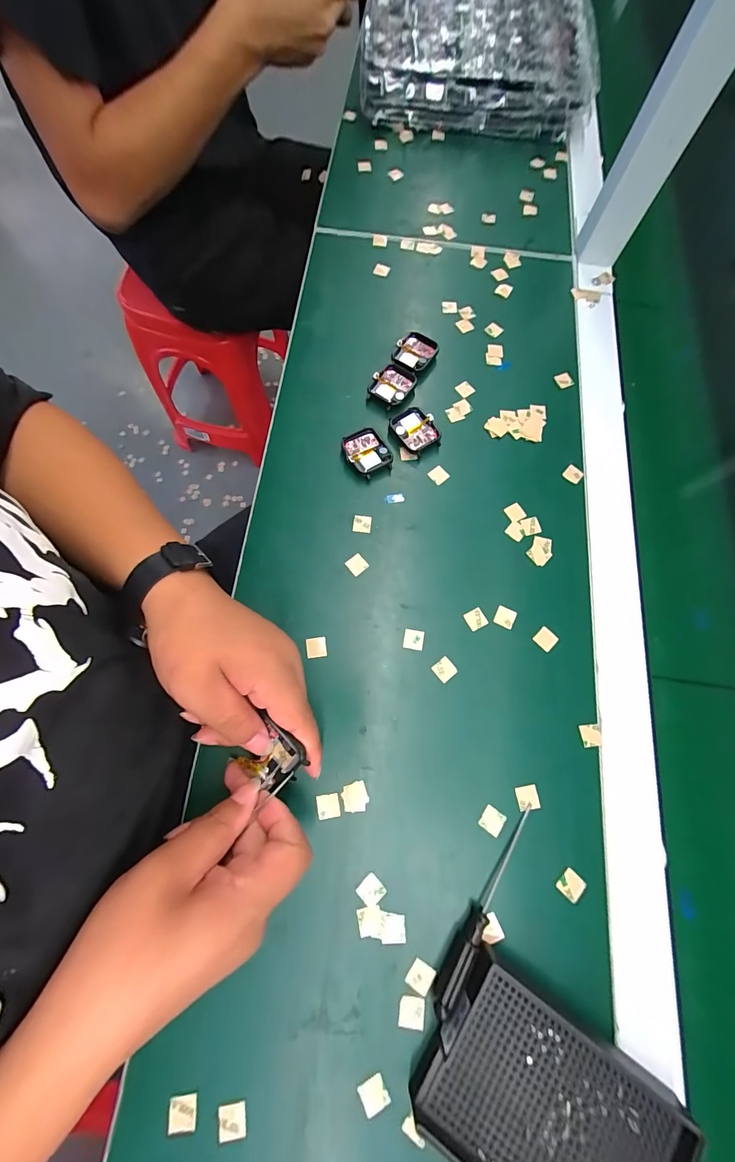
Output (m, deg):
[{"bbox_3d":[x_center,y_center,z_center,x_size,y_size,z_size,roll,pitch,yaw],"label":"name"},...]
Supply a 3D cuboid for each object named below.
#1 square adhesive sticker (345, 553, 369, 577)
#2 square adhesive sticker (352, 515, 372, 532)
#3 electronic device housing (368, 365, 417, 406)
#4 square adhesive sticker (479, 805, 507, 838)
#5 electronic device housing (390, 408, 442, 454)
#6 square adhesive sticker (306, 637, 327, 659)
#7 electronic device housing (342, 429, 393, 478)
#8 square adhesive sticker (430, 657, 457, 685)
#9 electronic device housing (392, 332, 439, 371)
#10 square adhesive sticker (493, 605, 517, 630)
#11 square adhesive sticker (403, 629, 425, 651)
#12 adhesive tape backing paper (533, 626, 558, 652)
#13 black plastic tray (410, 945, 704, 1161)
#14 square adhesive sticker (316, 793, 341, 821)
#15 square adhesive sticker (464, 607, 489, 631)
[{"bbox_3d":[-0.009,-0.014,0.323,0.016,0.004,0.015,-38,78,-11],"label":"square adhesive sticker"},{"bbox_3d":[-0.005,-0.050,0.335,0.016,0.004,0.015,6,83,-4],"label":"square adhesive sticker"},{"bbox_3d":[0.024,-0.191,0.371,0.037,0.013,0.041,29,75,7],"label":"electronic device housing"},{"bbox_3d":[0.089,0.171,0.269,0.016,0.004,0.016,35,76,9],"label":"square adhesive sticker"},{"bbox_3d":[0.044,-0.140,0.356,0.038,0.014,0.044,-31,76,-10],"label":"electronic device housing"},{"bbox_3d":[-0.041,0.053,0.303,0.015,0.004,0.016,-5,75,-7],"label":"square adhesive sticker"},{"bbox_3d":[-0.001,-0.116,0.350,0.038,0.014,0.042,-31,76,-10],"label":"electronic device housing"},{"bbox_3d":[0.061,0.070,0.298,0.016,0.004,0.016,-42,79,-12],"label":"square adhesive sticker"},{"bbox_3d":[0.047,-0.228,0.383,0.036,0.015,0.043,34,76,8],"label":"electronic device housing"},{"bbox_3d":[0.114,0.030,0.314,0.016,0.004,0.016,24,79,4],"label":"square adhesive sticker"},{"bbox_3d":[0.037,0.047,0.305,0.016,0.004,0.015,9,73,1],"label":"square adhesive sticker"},{"bbox_3d":[0.145,0.047,0.307,0.016,0.004,0.016,43,77,11],"label":"adhesive tape backing paper"},{"bbox_3d":[0.106,0.307,0.220,0.141,0.022,0.092,33,75,8],"label":"black plastic tray"},{"bbox_3d":[-0.028,0.162,0.272,0.016,0.004,0.016,-8,76,-2],"label":"square adhesive sticker"},{"bbox_3d":[0.090,0.031,0.311,0.016,0.004,0.016,-29,76,-9],"label":"square adhesive sticker"}]

